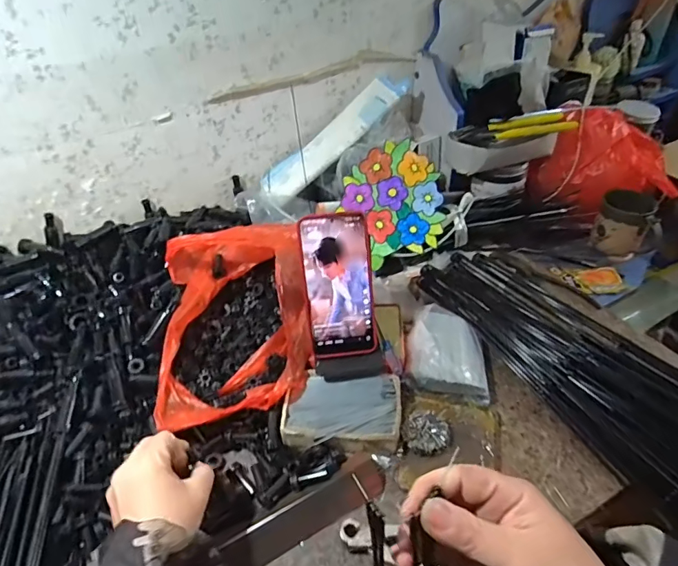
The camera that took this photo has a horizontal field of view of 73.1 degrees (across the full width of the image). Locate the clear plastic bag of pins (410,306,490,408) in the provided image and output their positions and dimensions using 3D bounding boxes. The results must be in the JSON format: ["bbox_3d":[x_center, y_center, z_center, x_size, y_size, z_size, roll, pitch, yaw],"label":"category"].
[{"bbox_3d":[0.137,0.079,0.559,0.094,0.034,0.118,11,45,9],"label":"clear plastic bag of pins"}]

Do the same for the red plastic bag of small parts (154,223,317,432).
[{"bbox_3d":[-0.127,0.028,0.555,0.174,0.083,0.263,-8,43,-7],"label":"red plastic bag of small parts"}]

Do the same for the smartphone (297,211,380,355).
[{"bbox_3d":[0.000,0.005,0.516,0.076,0.163,0.010,-8,12,-2],"label":"smartphone"}]

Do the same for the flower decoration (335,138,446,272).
[{"bbox_3d":[0.086,-0.123,0.695,0.153,0.156,0.020,-34,16,-6],"label":"flower decoration"}]

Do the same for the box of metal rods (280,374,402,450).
[{"bbox_3d":[0.004,0.139,0.506,0.125,0.018,0.079,3,45,1],"label":"box of metal rods"}]

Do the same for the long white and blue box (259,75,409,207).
[{"bbox_3d":[-0.006,-0.256,0.801,0.301,0.034,0.069,-41,54,0],"label":"long white and blue box"}]

